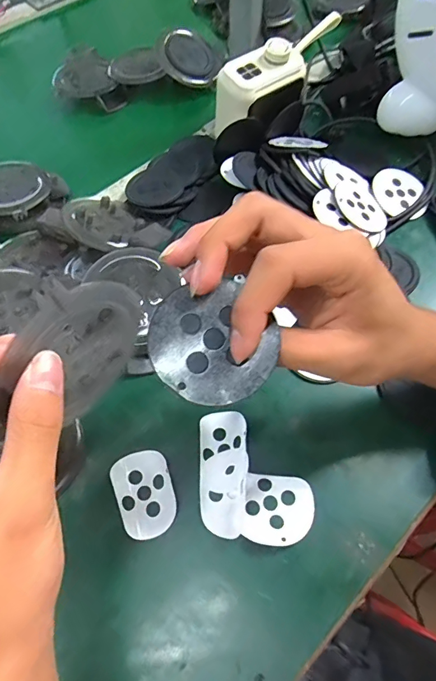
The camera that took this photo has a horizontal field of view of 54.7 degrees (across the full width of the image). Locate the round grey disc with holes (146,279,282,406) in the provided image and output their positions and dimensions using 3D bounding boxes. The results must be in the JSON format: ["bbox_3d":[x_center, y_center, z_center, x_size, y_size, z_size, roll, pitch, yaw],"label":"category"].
[{"bbox_3d":[-0.003,0.001,0.203,0.056,0.004,0.059,0,79,0],"label":"round grey disc with holes"}]

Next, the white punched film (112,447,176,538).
[{"bbox_3d":[-0.054,0.112,0.313,0.043,0.006,0.060,-20,64,-11],"label":"white punched film"}]

